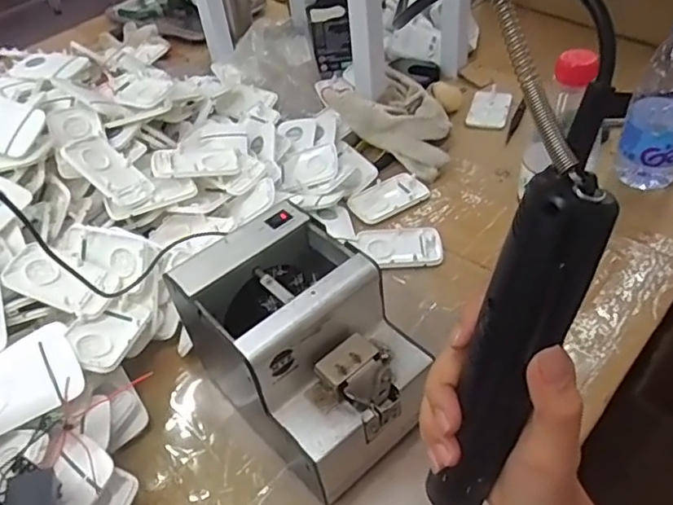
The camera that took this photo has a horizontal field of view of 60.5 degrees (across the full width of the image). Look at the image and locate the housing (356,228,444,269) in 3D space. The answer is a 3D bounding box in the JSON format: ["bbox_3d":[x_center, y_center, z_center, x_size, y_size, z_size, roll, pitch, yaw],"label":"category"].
[{"bbox_3d":[0.071,-0.008,0.645,0.092,0.009,0.056,-3,45,5],"label":"housing"}]

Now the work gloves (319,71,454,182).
[{"bbox_3d":[0.099,-0.191,0.776,0.148,0.069,0.175,-37,52,-27],"label":"work gloves"}]

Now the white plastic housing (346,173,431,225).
[{"bbox_3d":[0.063,-0.068,0.708,0.094,0.009,0.055,-27,48,-18],"label":"white plastic housing"}]

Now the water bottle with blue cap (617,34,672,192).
[{"bbox_3d":[0.357,-0.155,0.628,0.070,0.196,0.058,20,51,25],"label":"water bottle with blue cap"}]

